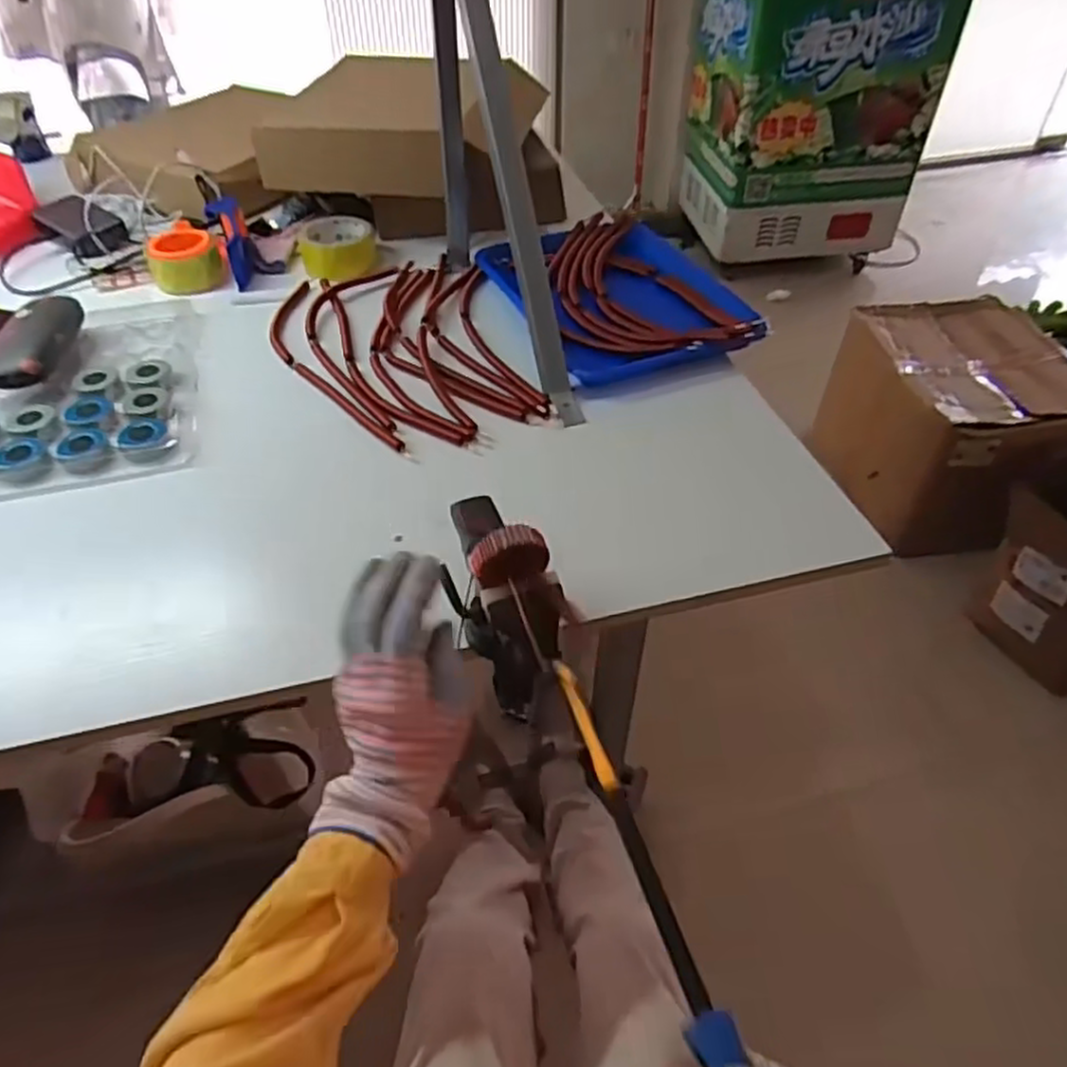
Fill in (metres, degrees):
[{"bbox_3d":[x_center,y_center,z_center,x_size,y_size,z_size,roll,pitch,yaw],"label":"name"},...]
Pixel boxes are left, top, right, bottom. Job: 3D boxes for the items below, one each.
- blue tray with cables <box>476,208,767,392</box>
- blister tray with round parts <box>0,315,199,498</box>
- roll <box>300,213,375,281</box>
[{"bbox_3d":[0.099,-0.286,0.910,0.265,0.052,0.338,-16,48,-16],"label":"blue tray with cables"},{"bbox_3d":[-0.512,-0.139,0.790,0.308,0.037,0.302,-12,47,-13],"label":"blister tray with round parts"},{"bbox_3d":[-0.257,-0.378,0.986,0.096,0.039,0.117,-10,46,-11],"label":"roll"}]

